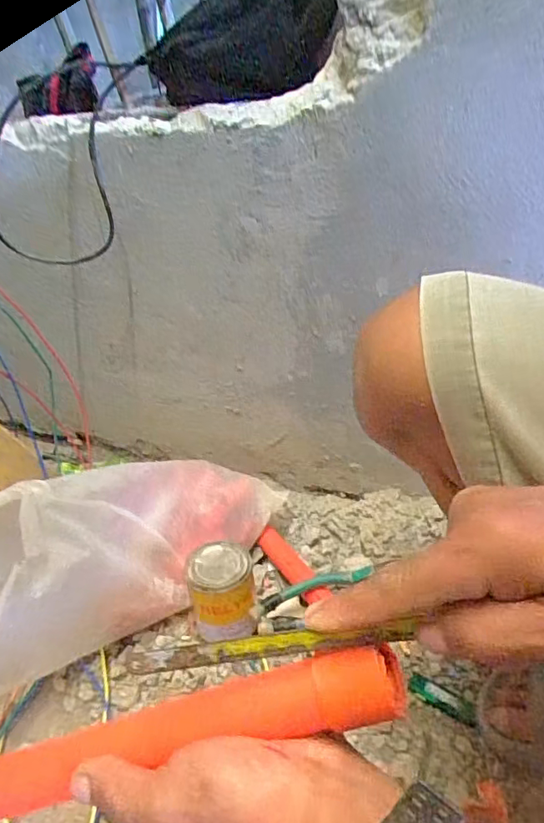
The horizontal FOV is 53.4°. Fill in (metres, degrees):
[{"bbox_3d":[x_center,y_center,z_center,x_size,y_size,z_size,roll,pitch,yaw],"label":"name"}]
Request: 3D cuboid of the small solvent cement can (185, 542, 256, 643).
[{"bbox_3d":[-0.061,0.234,0.692,0.080,0.113,0.081,-5,35,4],"label":"small solvent cement can"}]

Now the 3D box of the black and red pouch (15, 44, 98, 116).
[{"bbox_3d":[-0.313,-0.475,0.806,0.155,0.071,0.028,-9,31,29],"label":"black and red pouch"}]

